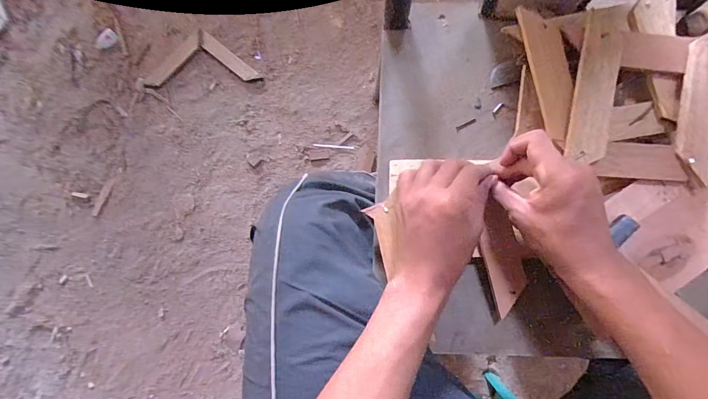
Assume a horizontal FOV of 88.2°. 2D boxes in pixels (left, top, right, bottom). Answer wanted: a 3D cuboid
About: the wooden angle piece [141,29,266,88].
[{"bbox_3d":[-0.373,-0.342,0.885,0.275,0.017,0.121,1,85,5],"label":"wooden angle piece"}]

